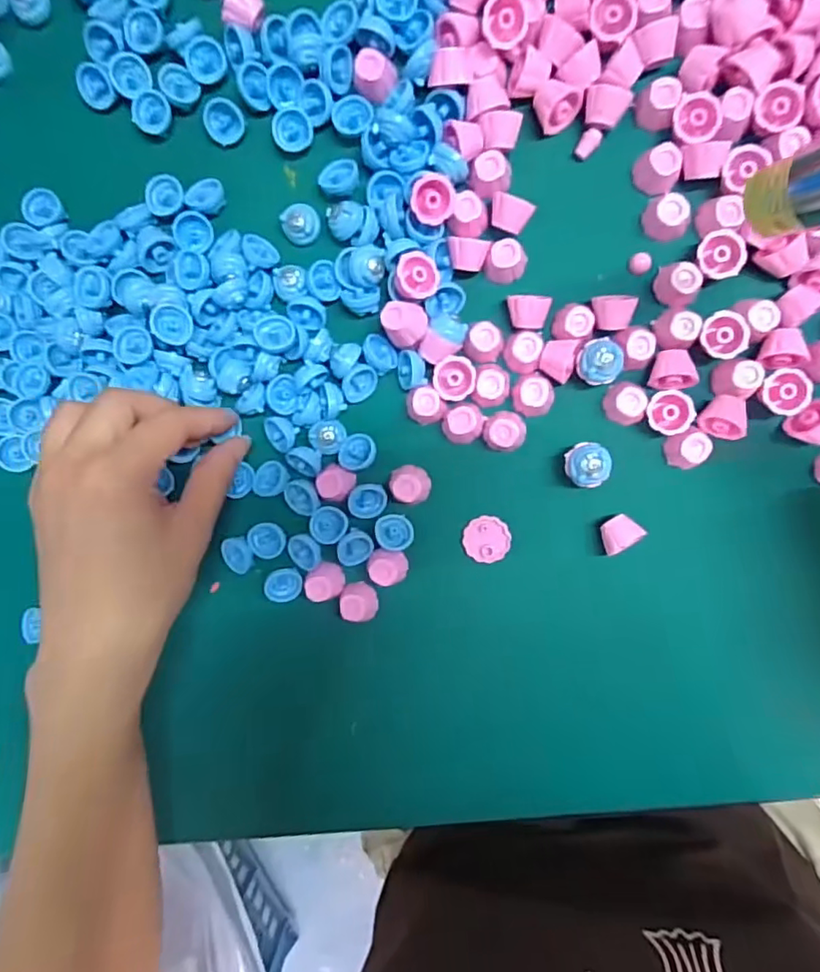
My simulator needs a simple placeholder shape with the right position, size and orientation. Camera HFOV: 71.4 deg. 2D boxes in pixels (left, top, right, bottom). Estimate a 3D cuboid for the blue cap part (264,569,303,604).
[{"bbox_3d":[-0.066,0.052,0.298,0.018,0.007,0.017,-5,94,7],"label":"blue cap part"}]

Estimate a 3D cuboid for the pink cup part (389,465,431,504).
[{"bbox_3d":[0.000,-0.001,0.285,0.018,0.015,0.020,-27,91,8],"label":"pink cup part"}]

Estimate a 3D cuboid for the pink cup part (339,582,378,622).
[{"bbox_3d":[-0.026,0.060,0.295,0.016,0.016,0.018,-10,93,7],"label":"pink cup part"}]

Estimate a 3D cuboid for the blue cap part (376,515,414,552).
[{"bbox_3d":[-0.008,0.024,0.291,0.018,0.007,0.018,0,94,6],"label":"blue cap part"}]

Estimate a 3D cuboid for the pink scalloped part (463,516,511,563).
[{"bbox_3d":[0.039,0.027,0.294,0.024,0.009,0.023,-4,94,7],"label":"pink scalloped part"}]

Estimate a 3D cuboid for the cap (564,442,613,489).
[{"bbox_3d":[0.084,-0.010,0.273,0.020,0.024,0.021,0,94,6],"label":"cap"}]

